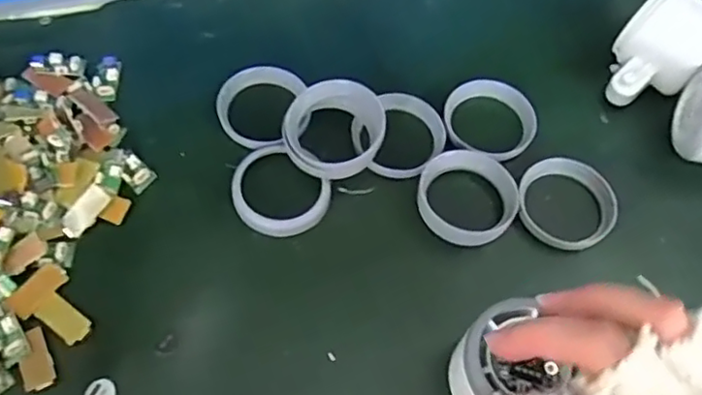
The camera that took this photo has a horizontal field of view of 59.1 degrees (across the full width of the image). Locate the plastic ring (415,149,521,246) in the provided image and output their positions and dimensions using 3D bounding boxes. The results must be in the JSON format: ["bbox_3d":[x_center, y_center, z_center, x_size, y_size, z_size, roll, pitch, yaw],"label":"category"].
[{"bbox_3d":[0.070,0.001,0.376,0.059,0.021,0.055,2,63,-3],"label":"plastic ring"}]

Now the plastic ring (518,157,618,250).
[{"bbox_3d":[0.132,0.004,0.376,0.060,0.015,0.053,17,63,4],"label":"plastic ring"}]

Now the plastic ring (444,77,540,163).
[{"bbox_3d":[0.092,-0.051,0.406,0.058,0.017,0.053,2,63,-3],"label":"plastic ring"}]

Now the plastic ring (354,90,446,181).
[{"bbox_3d":[0.030,-0.039,0.395,0.054,0.015,0.059,2,63,-3],"label":"plastic ring"}]

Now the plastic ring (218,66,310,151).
[{"bbox_3d":[-0.056,-0.058,0.400,0.057,0.016,0.056,2,63,-3],"label":"plastic ring"}]

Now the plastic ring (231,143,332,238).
[{"bbox_3d":[-0.045,-0.003,0.372,0.061,0.008,0.052,38,67,14],"label":"plastic ring"}]

